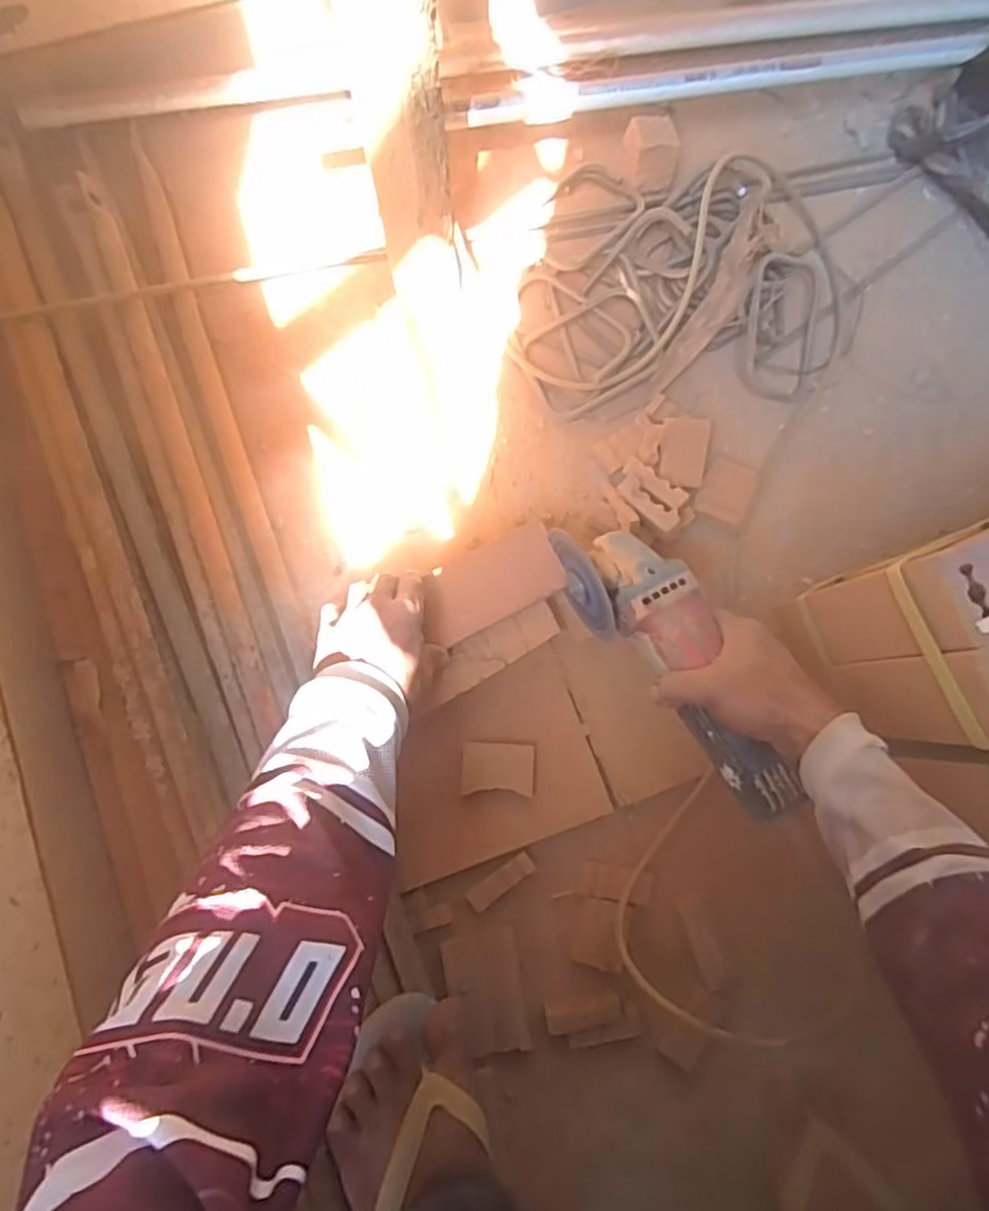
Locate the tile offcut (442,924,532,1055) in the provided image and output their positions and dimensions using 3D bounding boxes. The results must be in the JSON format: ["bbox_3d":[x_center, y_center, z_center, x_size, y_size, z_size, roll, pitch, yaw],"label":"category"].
[{"bbox_3d":[-0.007,0.324,0.581,0.060,0.013,0.092,-10,82,-4],"label":"tile offcut"}]

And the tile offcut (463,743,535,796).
[{"bbox_3d":[0.003,0.144,0.613,0.061,0.017,0.042,2,81,-3],"label":"tile offcut"}]

